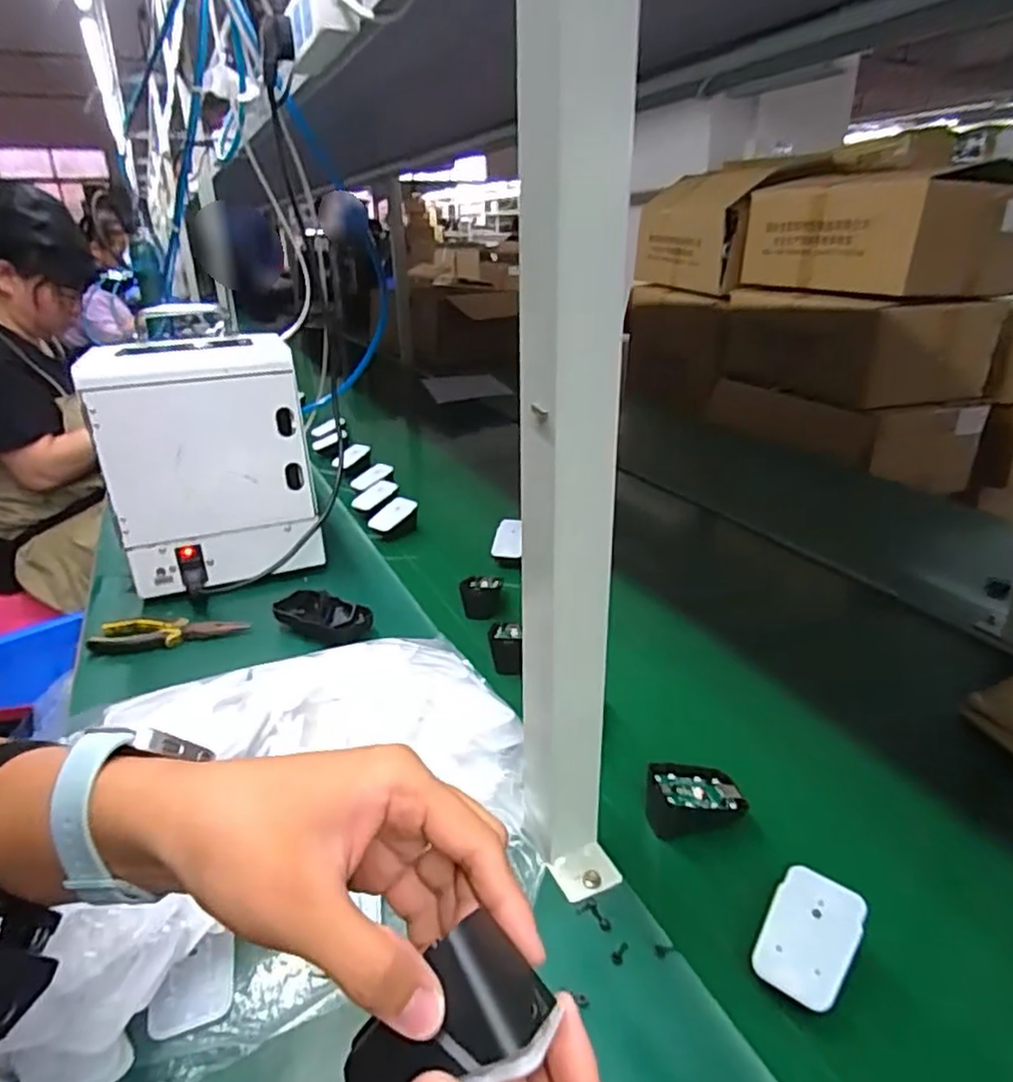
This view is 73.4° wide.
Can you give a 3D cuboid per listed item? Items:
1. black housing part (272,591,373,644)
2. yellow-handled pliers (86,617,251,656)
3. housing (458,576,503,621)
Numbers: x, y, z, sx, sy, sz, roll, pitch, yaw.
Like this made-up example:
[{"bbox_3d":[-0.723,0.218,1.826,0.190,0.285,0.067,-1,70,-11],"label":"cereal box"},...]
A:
[{"bbox_3d":[-0.197,0.080,0.725,0.109,0.028,0.048,12,30,21],"label":"black housing part"},{"bbox_3d":[-0.357,0.098,0.721,0.150,0.014,0.045,-5,25,-6],"label":"yellow-handled pliers"},{"bbox_3d":[-0.028,0.065,0.763,0.047,0.035,0.034,-1,25,3],"label":"housing"}]

